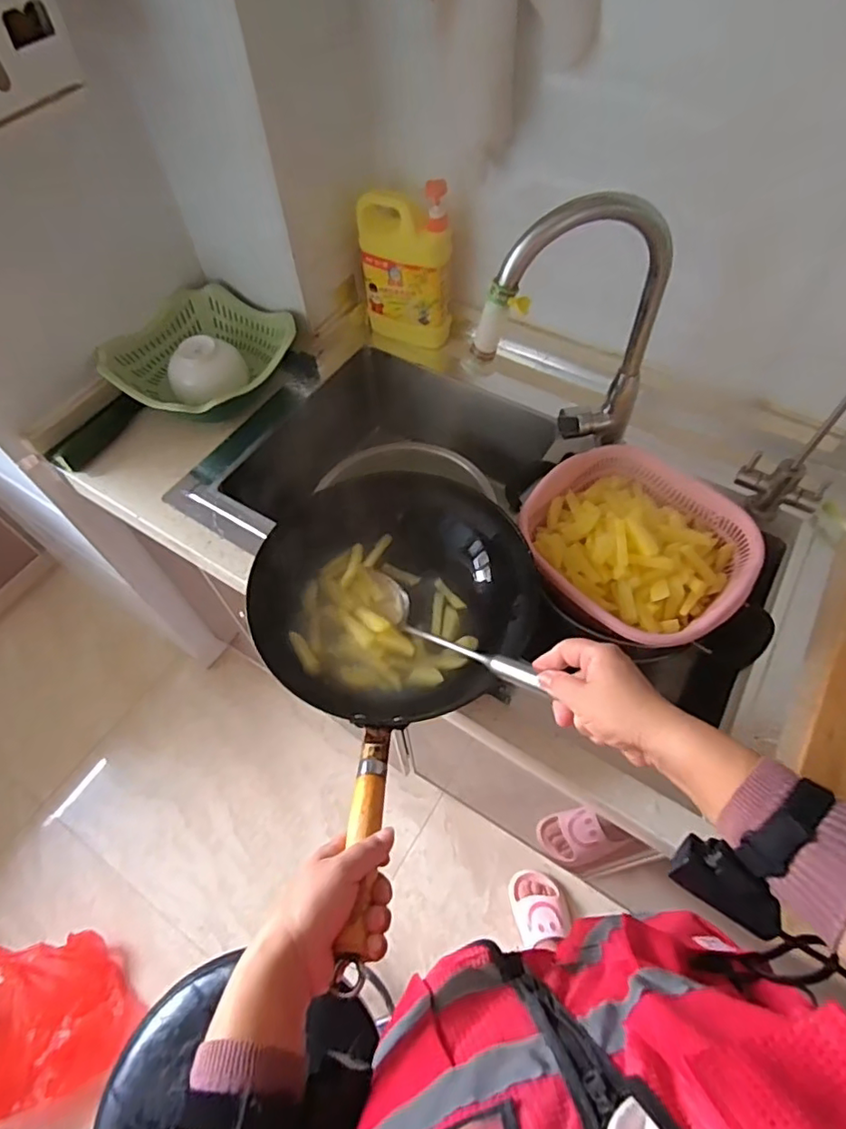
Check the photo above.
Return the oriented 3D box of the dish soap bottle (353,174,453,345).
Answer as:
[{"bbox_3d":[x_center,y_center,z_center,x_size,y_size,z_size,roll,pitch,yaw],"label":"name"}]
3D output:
[{"bbox_3d":[-0.027,-0.457,0.905,0.148,0.219,0.058,11,60,9],"label":"dish soap bottle"}]

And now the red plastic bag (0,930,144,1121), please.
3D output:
[{"bbox_3d":[-0.720,0.851,1.084,0.258,0.153,0.285,-36,64,-18],"label":"red plastic bag"}]

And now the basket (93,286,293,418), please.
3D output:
[{"bbox_3d":[-0.349,-0.324,0.917,0.230,0.086,0.259,31,65,20],"label":"basket"}]

